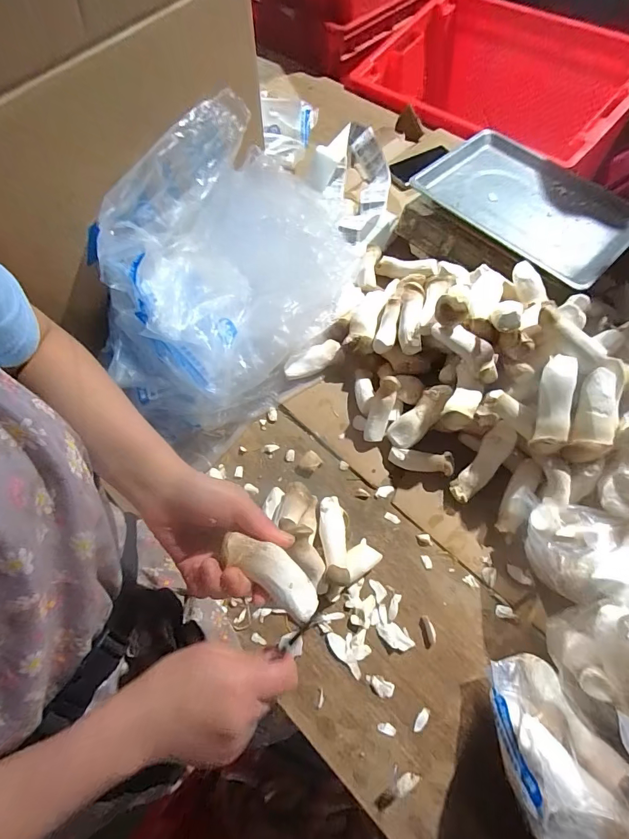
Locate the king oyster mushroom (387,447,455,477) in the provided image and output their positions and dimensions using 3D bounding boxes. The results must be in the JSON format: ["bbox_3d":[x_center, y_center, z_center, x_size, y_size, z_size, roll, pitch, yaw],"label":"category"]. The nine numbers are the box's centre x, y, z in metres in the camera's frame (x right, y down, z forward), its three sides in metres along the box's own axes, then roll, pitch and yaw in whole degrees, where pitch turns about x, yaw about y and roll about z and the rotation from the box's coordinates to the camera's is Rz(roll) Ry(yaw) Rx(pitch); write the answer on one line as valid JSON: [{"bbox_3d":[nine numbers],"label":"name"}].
[{"bbox_3d":[0.147,0.056,0.553,0.084,0.025,0.027,14,64,6],"label":"king oyster mushroom"}]

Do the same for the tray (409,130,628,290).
[{"bbox_3d":[0.367,-0.374,0.679,0.248,0.027,0.342,-36,69,-17],"label":"tray"}]

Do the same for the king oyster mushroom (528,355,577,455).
[{"bbox_3d":[0.286,-0.017,0.475,0.034,0.031,0.117,10,91,4],"label":"king oyster mushroom"}]

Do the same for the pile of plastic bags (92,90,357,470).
[{"bbox_3d":[-0.107,-0.179,0.548,0.248,0.242,0.364,29,67,13],"label":"pile of plastic bags"}]

